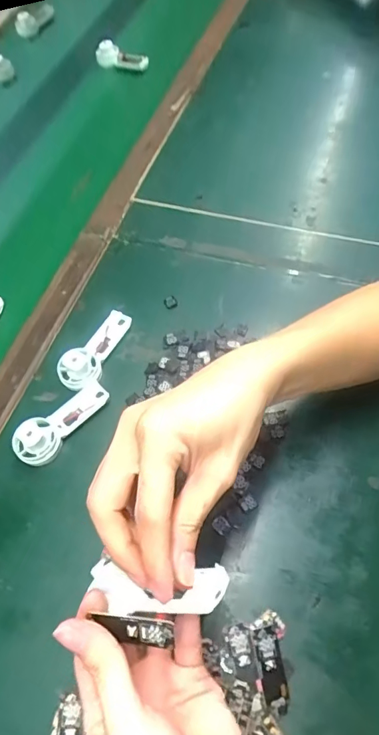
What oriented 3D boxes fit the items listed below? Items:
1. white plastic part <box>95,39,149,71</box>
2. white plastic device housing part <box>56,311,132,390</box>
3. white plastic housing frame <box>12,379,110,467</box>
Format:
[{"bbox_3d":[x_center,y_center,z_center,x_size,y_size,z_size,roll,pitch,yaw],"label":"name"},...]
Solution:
[{"bbox_3d":[-0.110,-0.499,0.727,0.096,0.038,0.014,21,63,16],"label":"white plastic part"},{"bbox_3d":[-0.092,-0.022,0.446,0.034,0.030,0.094,20,63,16],"label":"white plastic device housing part"},{"bbox_3d":[-0.116,0.046,0.411,0.033,0.029,0.094,33,67,21],"label":"white plastic housing frame"}]

